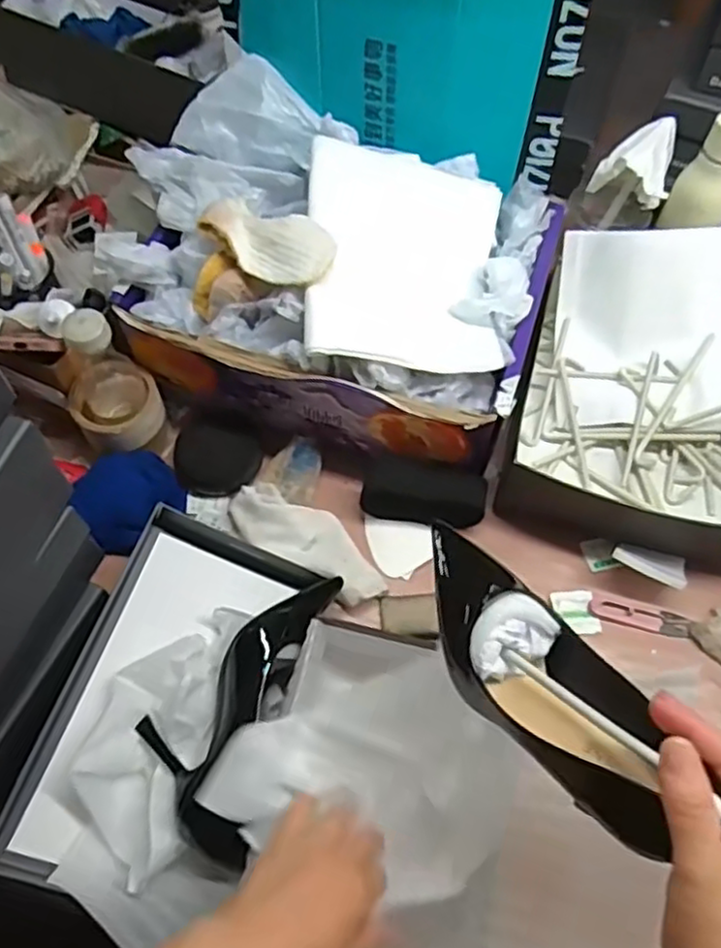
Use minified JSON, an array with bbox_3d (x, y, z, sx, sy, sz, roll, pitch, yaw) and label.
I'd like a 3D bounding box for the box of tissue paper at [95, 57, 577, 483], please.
[{"bbox_3d":[-0.027,-0.204,0.724,0.412,0.192,0.293,18,62,9],"label":"box of tissue paper"}]

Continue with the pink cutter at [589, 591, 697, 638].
[{"bbox_3d":[0.275,0.138,0.677,0.095,0.010,0.029,11,62,5],"label":"pink cutter"}]

